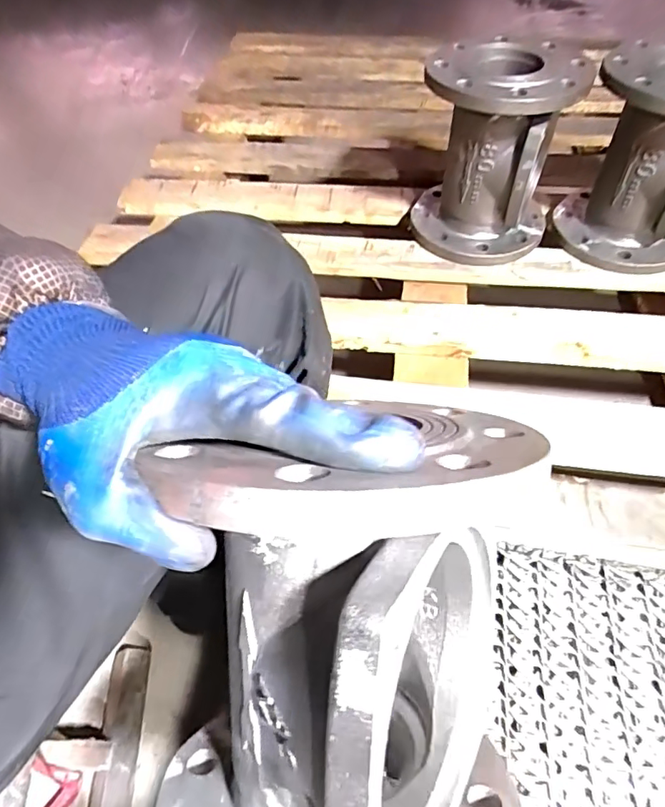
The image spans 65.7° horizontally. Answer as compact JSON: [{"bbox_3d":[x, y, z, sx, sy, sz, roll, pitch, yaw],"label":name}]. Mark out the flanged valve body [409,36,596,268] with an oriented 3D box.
[{"bbox_3d":[0.194,-0.289,0.664,0.186,0.234,0.202,15,55,12],"label":"flanged valve body"}]

